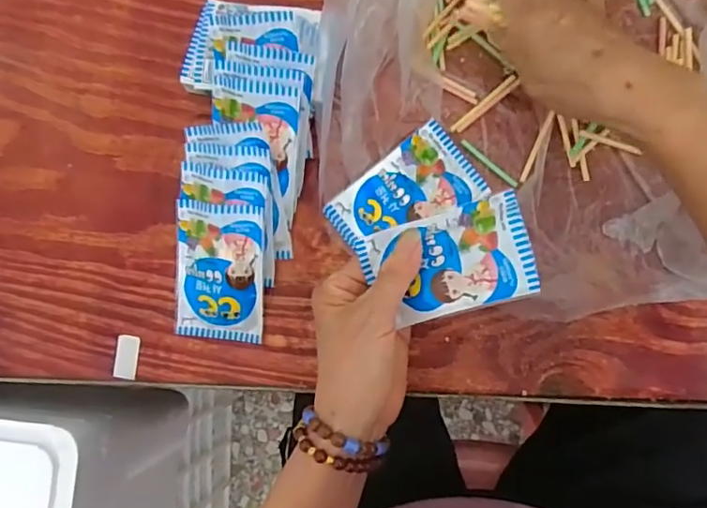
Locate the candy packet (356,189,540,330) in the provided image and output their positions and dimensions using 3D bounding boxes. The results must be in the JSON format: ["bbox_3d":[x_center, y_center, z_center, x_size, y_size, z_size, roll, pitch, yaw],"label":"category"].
[{"bbox_3d":[0.058,0.005,0.336,0.097,0.016,0.061,-19,84,28],"label":"candy packet"}]

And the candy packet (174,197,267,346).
[{"bbox_3d":[-0.099,0.014,0.405,0.064,0.010,0.102,4,107,6],"label":"candy packet"}]

